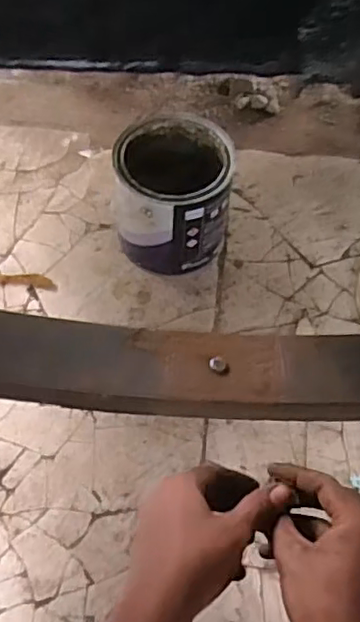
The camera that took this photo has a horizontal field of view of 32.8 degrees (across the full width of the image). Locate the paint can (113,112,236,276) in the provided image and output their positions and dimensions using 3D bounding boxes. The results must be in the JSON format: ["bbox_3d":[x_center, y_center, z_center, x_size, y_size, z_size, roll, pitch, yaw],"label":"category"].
[{"bbox_3d":[-0.007,-0.157,0.813,0.148,0.155,0.166,9,62,4],"label":"paint can"}]

